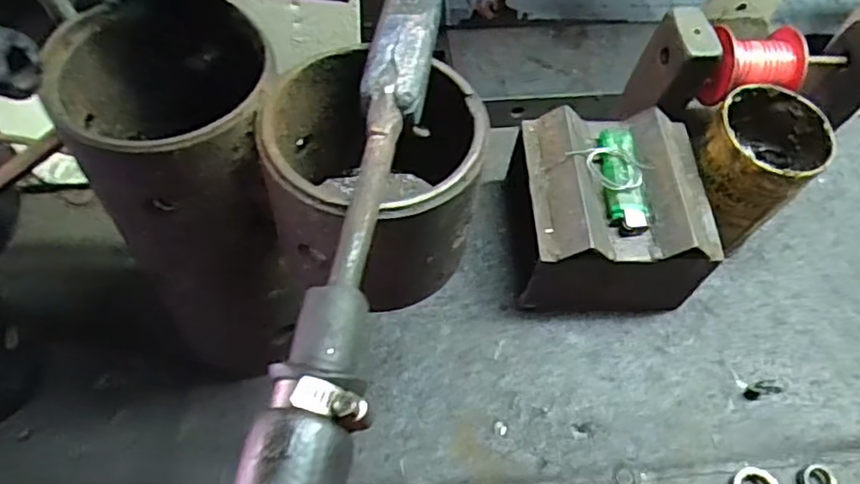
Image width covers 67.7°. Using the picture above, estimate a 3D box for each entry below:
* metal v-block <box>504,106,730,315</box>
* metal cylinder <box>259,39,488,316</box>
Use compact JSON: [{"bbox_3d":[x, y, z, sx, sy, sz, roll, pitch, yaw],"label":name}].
[{"bbox_3d":[0.122,-0.014,0.450,0.128,0.095,0.127,4,58,-2],"label":"metal v-block"},{"bbox_3d":[-0.022,-0.029,0.270,0.085,0.076,0.086,2,58,-3],"label":"metal cylinder"}]

